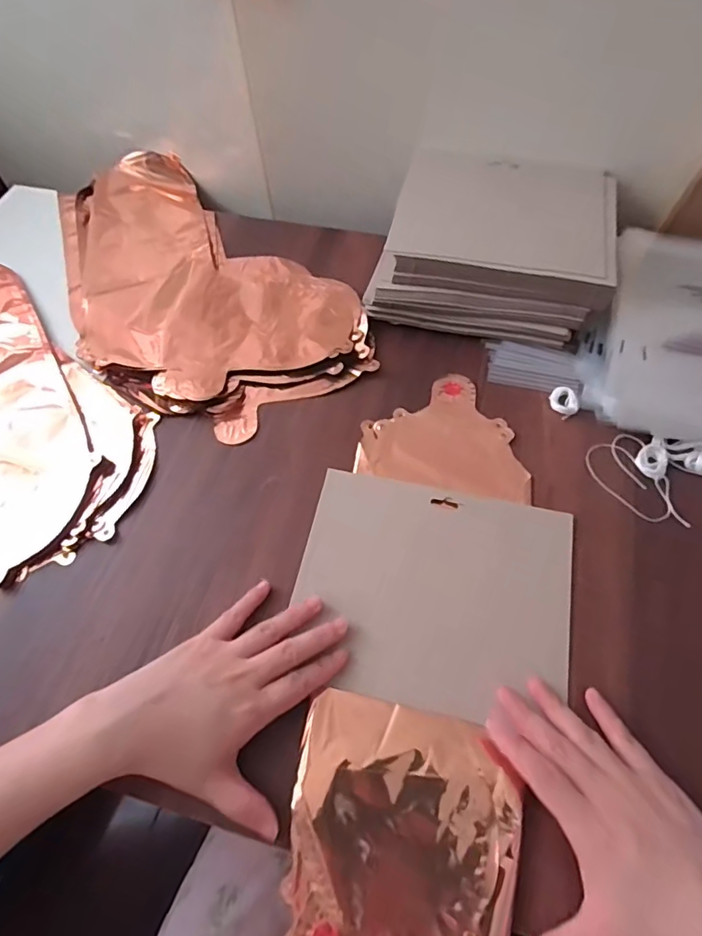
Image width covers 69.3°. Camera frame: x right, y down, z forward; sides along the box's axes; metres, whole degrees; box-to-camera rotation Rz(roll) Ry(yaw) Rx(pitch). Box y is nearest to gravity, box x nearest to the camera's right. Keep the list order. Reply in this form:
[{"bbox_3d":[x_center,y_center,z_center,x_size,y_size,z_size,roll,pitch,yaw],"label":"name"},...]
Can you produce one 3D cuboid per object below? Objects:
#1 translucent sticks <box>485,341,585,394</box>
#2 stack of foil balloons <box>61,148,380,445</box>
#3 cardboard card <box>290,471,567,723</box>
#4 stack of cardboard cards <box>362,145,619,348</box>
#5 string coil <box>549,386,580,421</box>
[{"bbox_3d":[0.170,-0.095,0.473,0.083,0.011,0.049,10,61,9],"label":"translucent sticks"},{"bbox_3d":[-0.194,-0.206,0.550,0.234,0.021,0.461,-39,65,-18],"label":"stack of foil balloons"},{"bbox_3d":[0.060,0.091,0.381,0.197,0.009,0.162,11,65,8],"label":"cardboard card"},{"bbox_3d":[0.143,-0.222,0.509,0.206,0.071,0.188,11,61,9],"label":"stack of cardboard cards"},{"bbox_3d":[0.190,-0.060,0.450,0.023,0.010,0.028,-23,61,-10],"label":"string coil"}]

